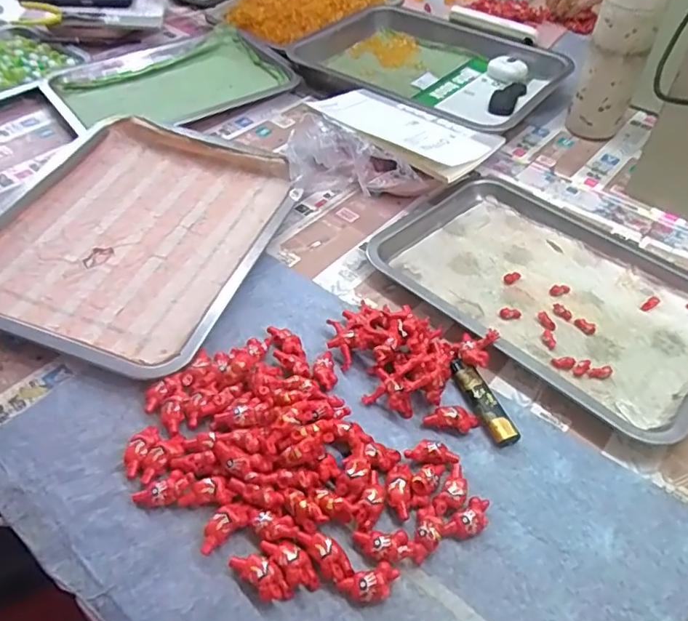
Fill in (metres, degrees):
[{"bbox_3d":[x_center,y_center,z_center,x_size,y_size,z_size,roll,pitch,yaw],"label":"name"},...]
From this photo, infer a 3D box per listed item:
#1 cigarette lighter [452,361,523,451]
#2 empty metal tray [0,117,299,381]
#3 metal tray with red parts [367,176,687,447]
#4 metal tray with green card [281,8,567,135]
[{"bbox_3d":[0.111,0.071,0.443,0.024,0.012,0.076,-14,50,-12],"label":"cigarette lighter"},{"bbox_3d":[-0.210,-0.081,0.556,0.266,0.035,0.300,14,50,12],"label":"empty metal tray"},{"bbox_3d":[0.204,-0.029,0.537,0.308,0.022,0.230,36,58,28],"label":"metal tray with red parts"},{"bbox_3d":[0.126,-0.360,0.816,0.369,0.033,0.267,29,54,24],"label":"metal tray with green card"}]

